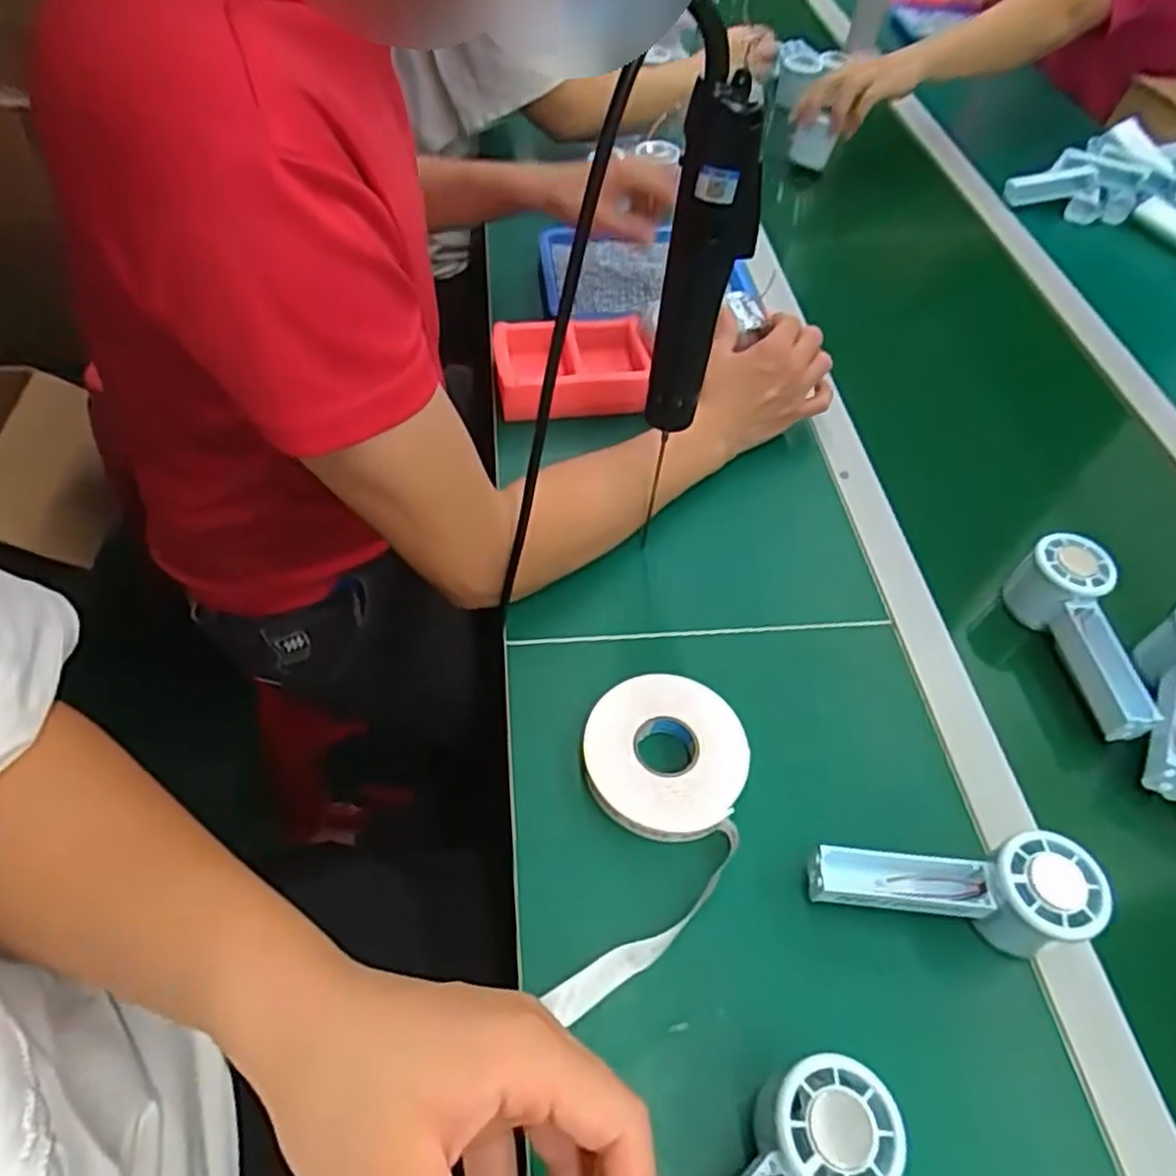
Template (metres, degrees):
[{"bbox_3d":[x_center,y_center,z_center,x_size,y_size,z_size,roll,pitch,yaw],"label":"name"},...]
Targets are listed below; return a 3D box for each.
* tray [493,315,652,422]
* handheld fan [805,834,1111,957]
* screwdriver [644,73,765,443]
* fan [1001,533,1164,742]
[{"bbox_3d":[-0.014,-0.206,0.719,0.143,0.049,0.103,-3,54,-7],"label":"tray"},{"bbox_3d":[0.211,0.178,0.445,0.154,0.056,0.056,0,52,10],"label":"handheld fan"},{"bbox_3d":[0.064,-0.176,0.431,0.038,0.188,0.033,-2,54,-7],"label":"screwdriver"},{"bbox_3d":[0.377,0.039,0.569,0.055,0.062,0.152,-3,54,-8],"label":"fan"}]

